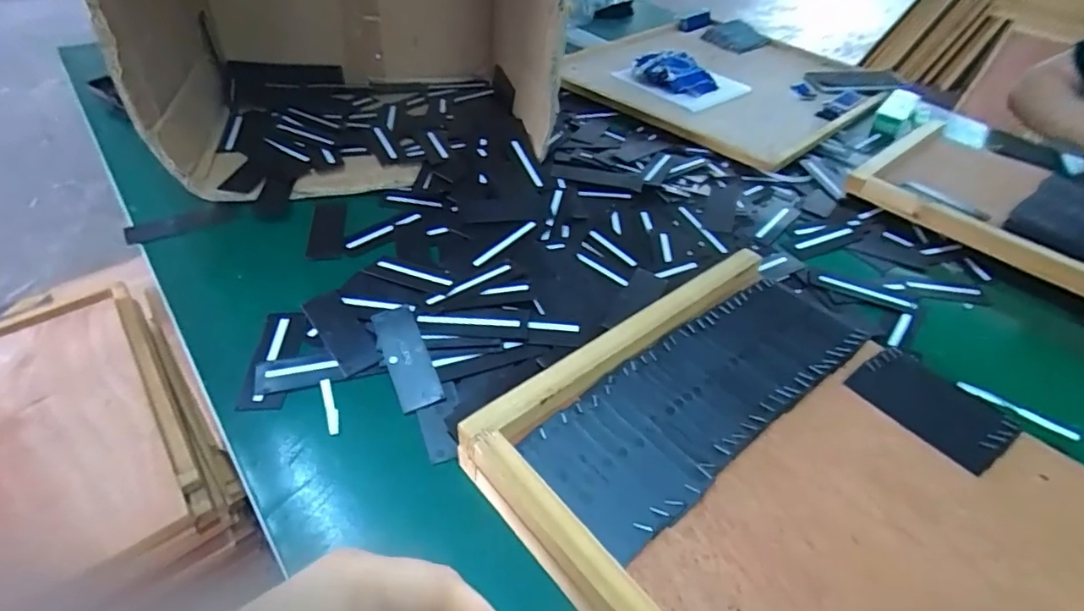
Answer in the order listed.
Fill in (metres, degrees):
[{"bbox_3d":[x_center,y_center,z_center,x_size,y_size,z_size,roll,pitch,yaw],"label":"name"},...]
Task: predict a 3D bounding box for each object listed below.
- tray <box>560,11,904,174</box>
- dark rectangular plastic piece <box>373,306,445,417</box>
[{"bbox_3d":[0.296,-0.366,0.867,0.390,0.034,0.473,35,50,29],"label":"tray"},{"bbox_3d":[-0.101,0.036,0.408,0.031,0.005,0.096,-18,50,-17],"label":"dark rectangular plastic piece"}]

